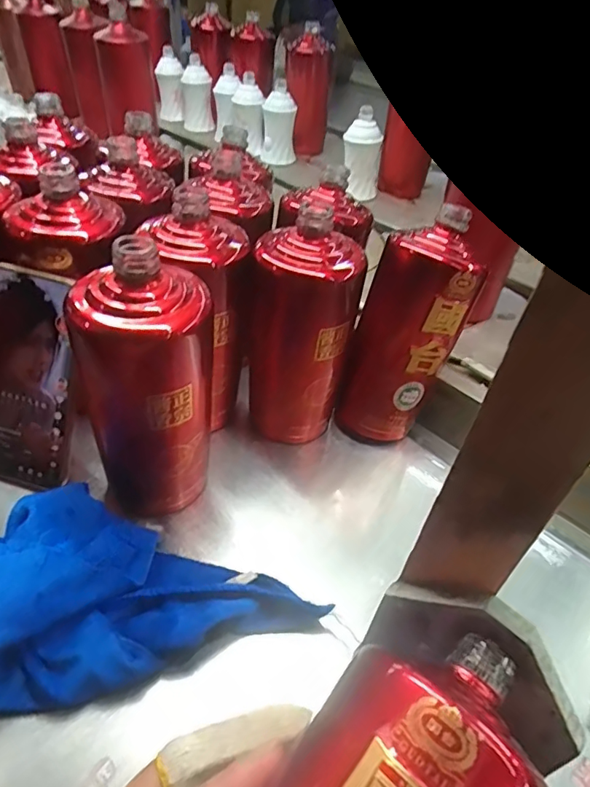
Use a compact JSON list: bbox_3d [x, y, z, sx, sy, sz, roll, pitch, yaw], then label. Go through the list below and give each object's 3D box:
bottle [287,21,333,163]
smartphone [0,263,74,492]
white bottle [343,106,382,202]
[{"bbox_3d":[0.020,-0.497,0.845,0.074,0.185,0.063,9,43,5],"label":"bottle"},{"bbox_3d":[-0.205,-0.009,0.374,0.079,0.162,0.017,15,16,13],"label":"smartphone"},{"bbox_3d":[0.093,-0.330,0.702,0.041,0.114,0.042,-26,51,-28],"label":"white bottle"}]

